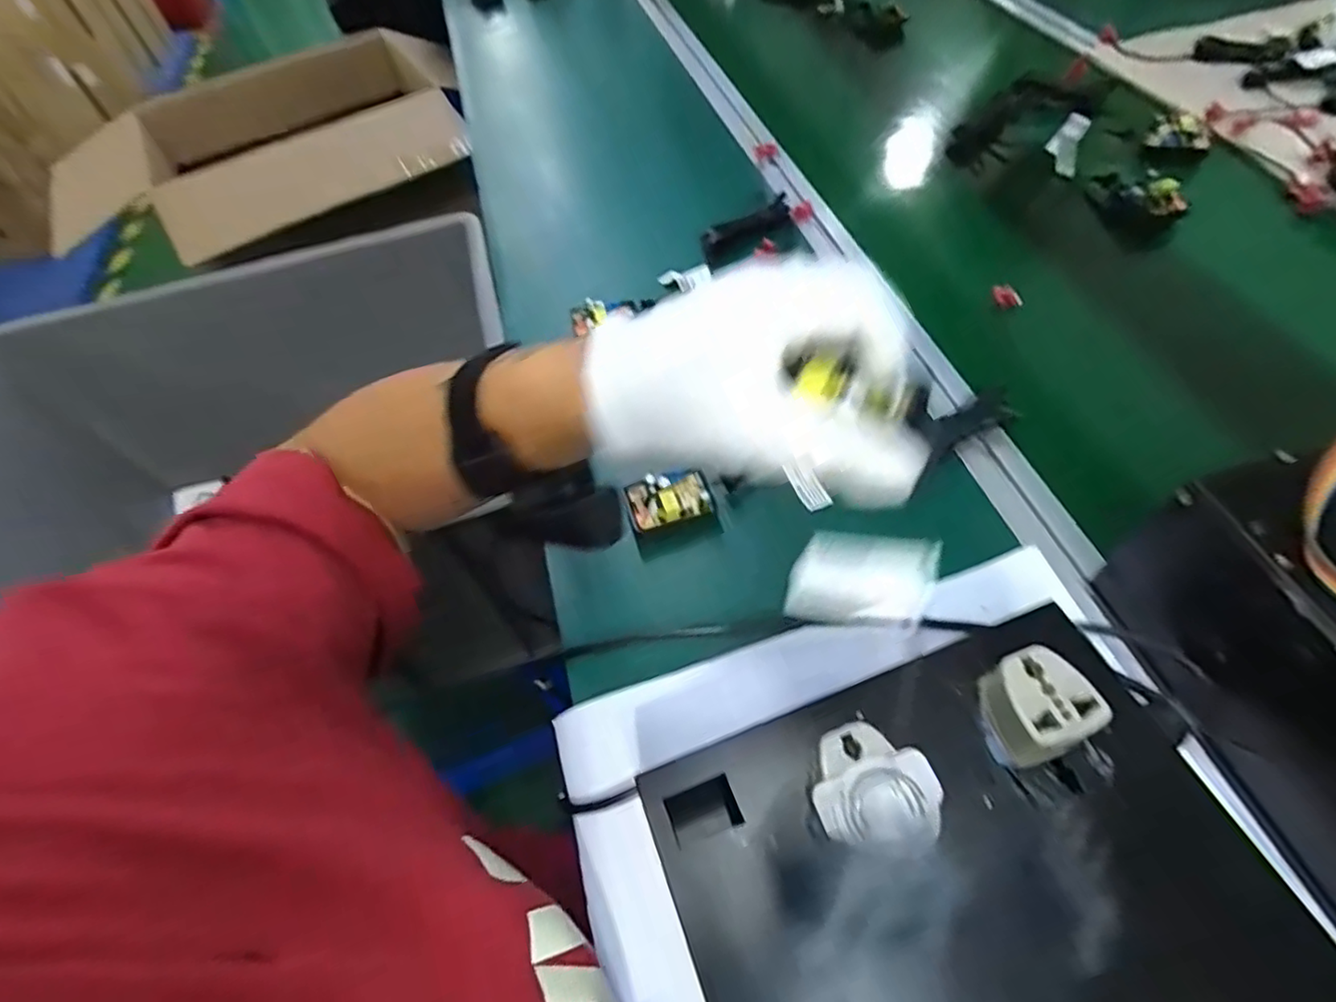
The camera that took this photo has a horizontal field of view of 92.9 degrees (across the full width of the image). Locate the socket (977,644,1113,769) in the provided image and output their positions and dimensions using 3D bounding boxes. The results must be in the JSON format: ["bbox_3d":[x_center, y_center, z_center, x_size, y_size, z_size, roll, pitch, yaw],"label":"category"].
[{"bbox_3d":[0.156,0.091,0.277,0.043,0.032,0.040,-21,56,-10],"label":"socket"}]

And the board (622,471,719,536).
[{"bbox_3d":[0.001,-0.001,0.427,0.055,0.017,0.031,-17,56,-7],"label":"board"}]

